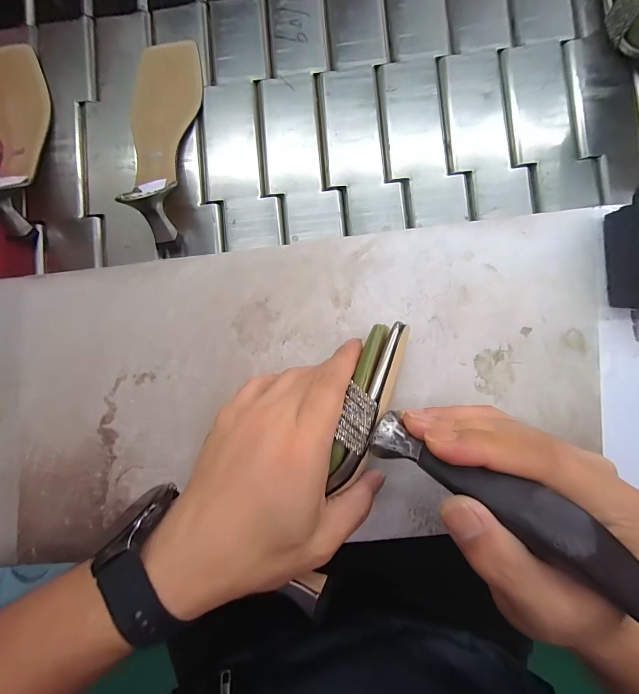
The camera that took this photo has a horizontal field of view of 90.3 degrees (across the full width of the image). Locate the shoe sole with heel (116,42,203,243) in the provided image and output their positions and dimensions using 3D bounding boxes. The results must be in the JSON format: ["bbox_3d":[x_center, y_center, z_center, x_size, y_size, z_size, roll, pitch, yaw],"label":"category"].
[{"bbox_3d":[-0.163,-0.213,0.306,0.072,0.059,0.218,1,87,2],"label":"shoe sole with heel"}]

